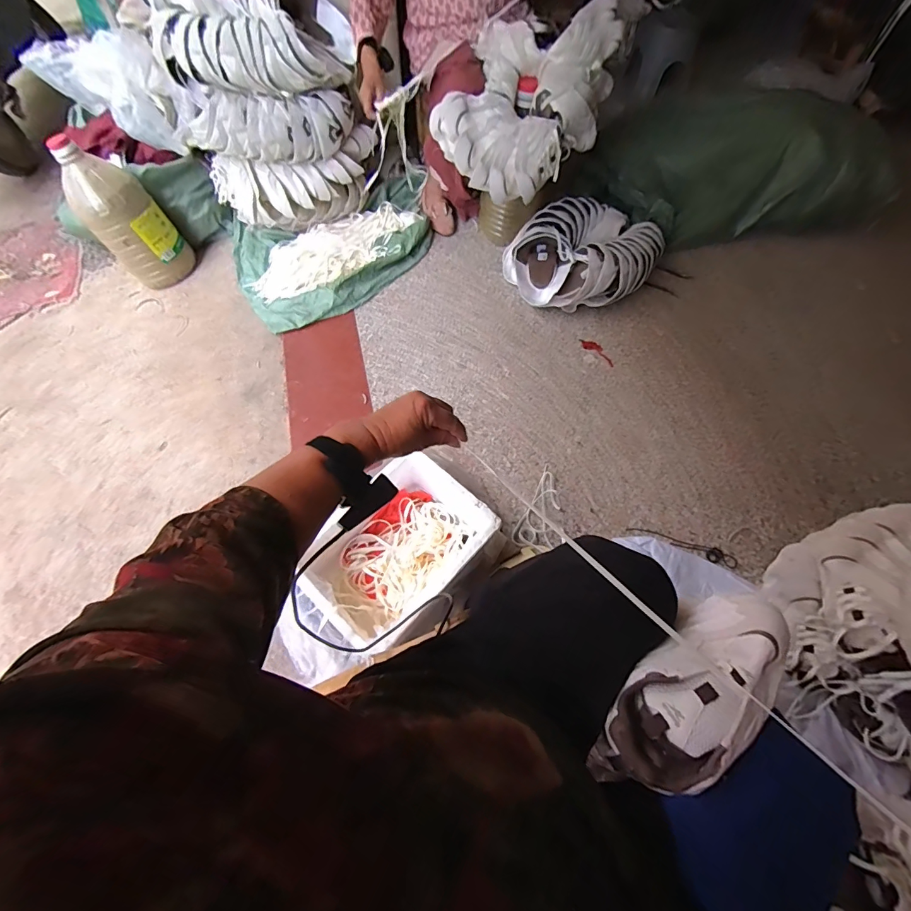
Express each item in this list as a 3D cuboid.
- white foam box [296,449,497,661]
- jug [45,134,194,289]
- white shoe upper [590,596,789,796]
[{"bbox_3d":[-0.098,0.182,0.852,0.260,0.159,0.355,36,67,17],"label":"white foam box"},{"bbox_3d":[-1.001,-0.720,1.310,0.209,0.389,0.140,-9,63,-6],"label":"jug"},{"bbox_3d":[0.257,0.256,0.461,0.256,0.102,0.112,-37,71,-15],"label":"white shoe upper"}]

